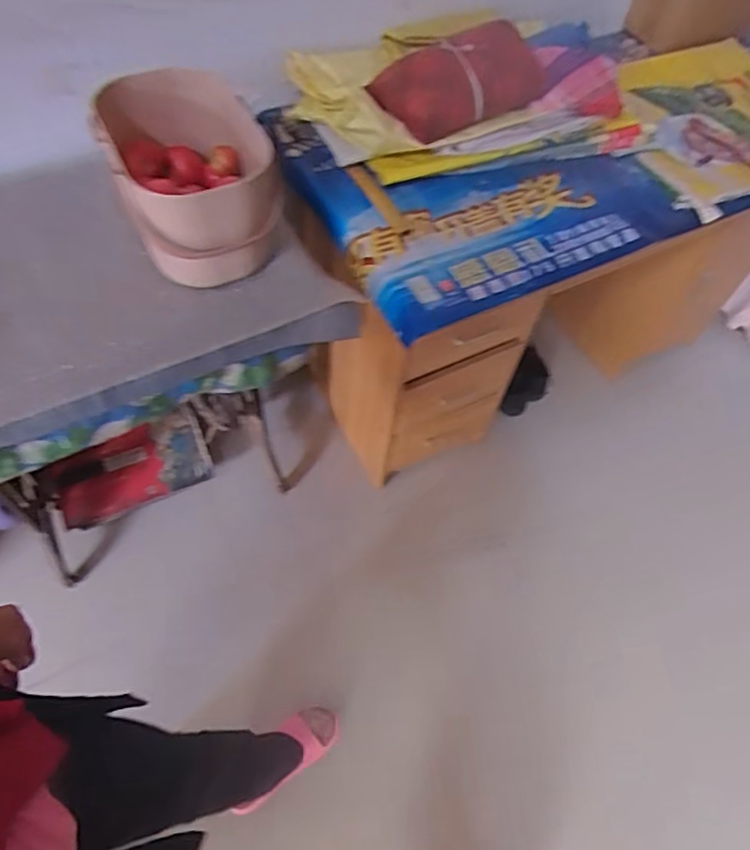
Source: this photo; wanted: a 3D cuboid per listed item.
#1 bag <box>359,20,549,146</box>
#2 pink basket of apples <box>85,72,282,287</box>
[{"bbox_3d":[0.152,-0.597,1.065,0.324,0.136,0.109,-16,61,-13],"label":"bag"},{"bbox_3d":[-0.257,-0.348,0.864,0.196,0.176,0.282,-20,62,-14],"label":"pink basket of apples"}]

